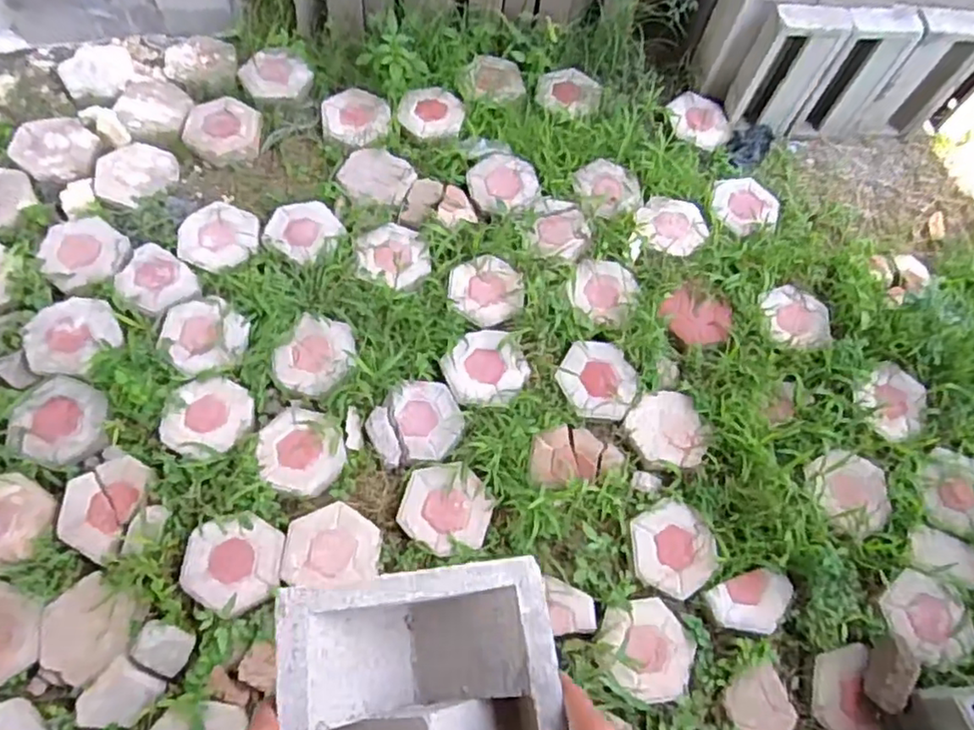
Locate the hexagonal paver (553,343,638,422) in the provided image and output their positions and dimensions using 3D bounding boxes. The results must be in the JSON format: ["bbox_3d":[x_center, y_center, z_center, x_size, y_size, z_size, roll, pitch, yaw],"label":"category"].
[{"bbox_3d":[0.272,0.039,1.597,0.192,0.057,0.189,28,65,9],"label":"hexagonal paver"}]

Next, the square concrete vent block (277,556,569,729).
[{"bbox_3d":[-0.043,0.258,0.479,0.192,0.077,0.194,-6,64,-6],"label":"square concrete vent block"}]

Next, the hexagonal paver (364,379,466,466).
[{"bbox_3d":[-0.167,0.135,1.523,0.213,0.034,0.193,-3,64,-6],"label":"hexagonal paver"}]

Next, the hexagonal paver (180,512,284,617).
[{"bbox_3d":[-0.531,0.409,1.361,0.197,0.028,0.188,29,65,9],"label":"hexagonal paver"}]

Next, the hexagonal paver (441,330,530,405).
[{"bbox_3d":[-0.004,0.005,1.576,0.185,0.036,0.188,-28,69,-17],"label":"hexagonal paver"}]

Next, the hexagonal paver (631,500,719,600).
[{"bbox_3d":[0.412,0.408,1.449,0.198,0.034,0.191,35,66,12],"label":"hexagonal paver"}]

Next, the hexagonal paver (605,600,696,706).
[{"bbox_3d":[0.338,0.592,1.347,0.177,0.027,0.190,-32,71,-18],"label":"hexagonal paver"}]

